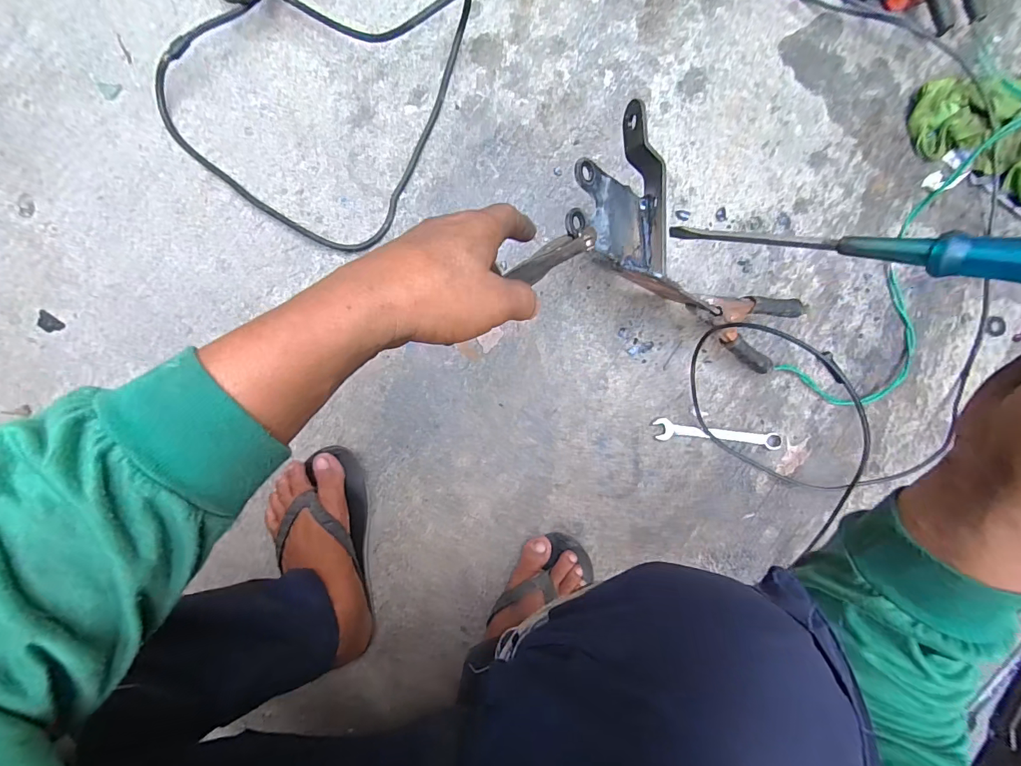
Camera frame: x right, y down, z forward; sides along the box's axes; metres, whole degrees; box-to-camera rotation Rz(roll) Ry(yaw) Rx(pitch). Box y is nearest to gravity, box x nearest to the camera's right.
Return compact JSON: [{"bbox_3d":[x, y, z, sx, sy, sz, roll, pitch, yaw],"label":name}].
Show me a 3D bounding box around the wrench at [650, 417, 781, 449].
[{"bbox_3d":[0.261,0.065,0.542,0.160,0.012,0.025,5,85,0],"label":"wrench"}]

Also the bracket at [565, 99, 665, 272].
[{"bbox_3d":[0.116,-0.200,0.441,0.126,0.050,0.152,8,86,-33],"label":"bracket"}]

